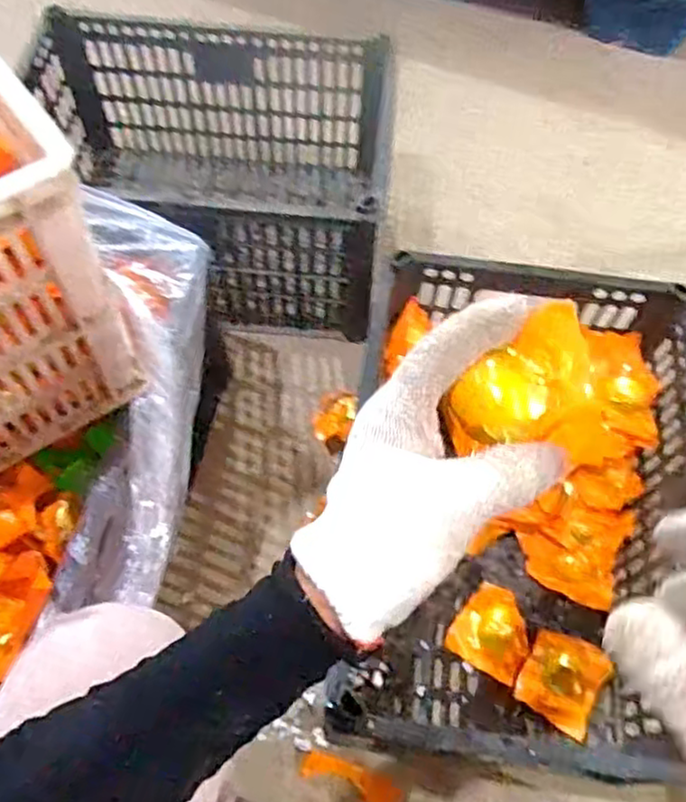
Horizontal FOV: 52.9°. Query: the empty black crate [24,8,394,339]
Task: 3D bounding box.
[{"bbox_3d":[-0.165,-0.284,0.903,0.436,0.239,0.304,4,62,0],"label":"empty black crate"}]

